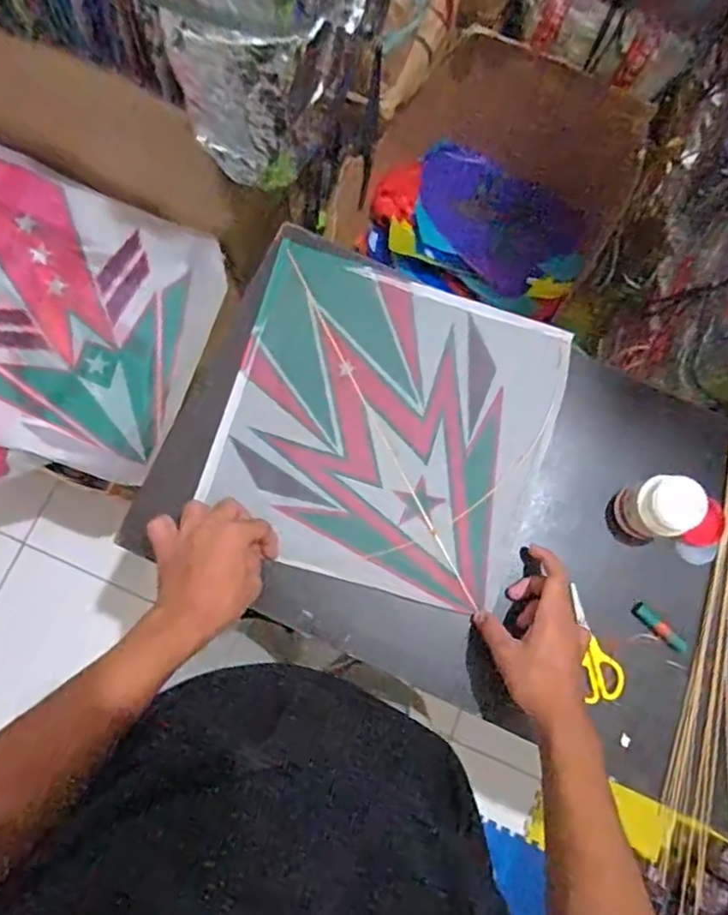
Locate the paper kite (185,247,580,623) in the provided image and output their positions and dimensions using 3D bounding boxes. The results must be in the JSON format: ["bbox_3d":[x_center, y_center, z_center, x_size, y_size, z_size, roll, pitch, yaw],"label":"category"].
[{"bbox_3d":[0.021,-0.032,0.653,0.325,0.041,0.317,18,78,3],"label":"paper kite"}]

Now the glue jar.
[{"bbox_3d":[0.289,0.054,0.623,0.054,0.103,0.058,0,77,-1],"label":"glue jar"}]

